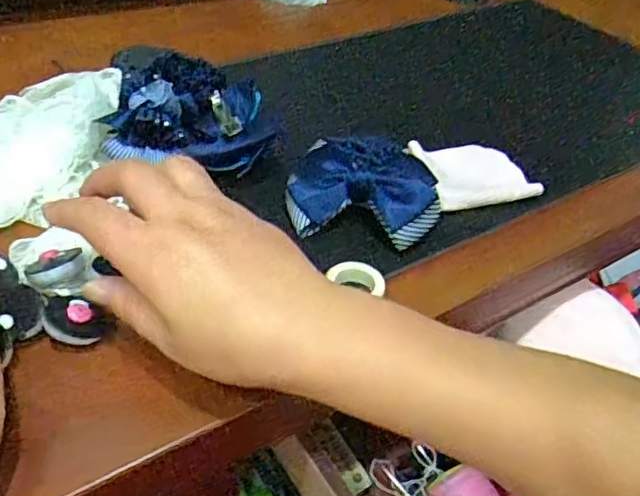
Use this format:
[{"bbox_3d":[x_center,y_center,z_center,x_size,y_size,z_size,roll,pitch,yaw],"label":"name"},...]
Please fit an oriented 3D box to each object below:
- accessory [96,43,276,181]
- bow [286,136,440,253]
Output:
[{"bbox_3d":[-0.096,-0.105,0.469,0.119,0.042,0.114,3,42,-3],"label":"accessory"},{"bbox_3d":[0.029,-0.049,0.430,0.098,0.035,0.099,3,42,-2],"label":"bow"}]

